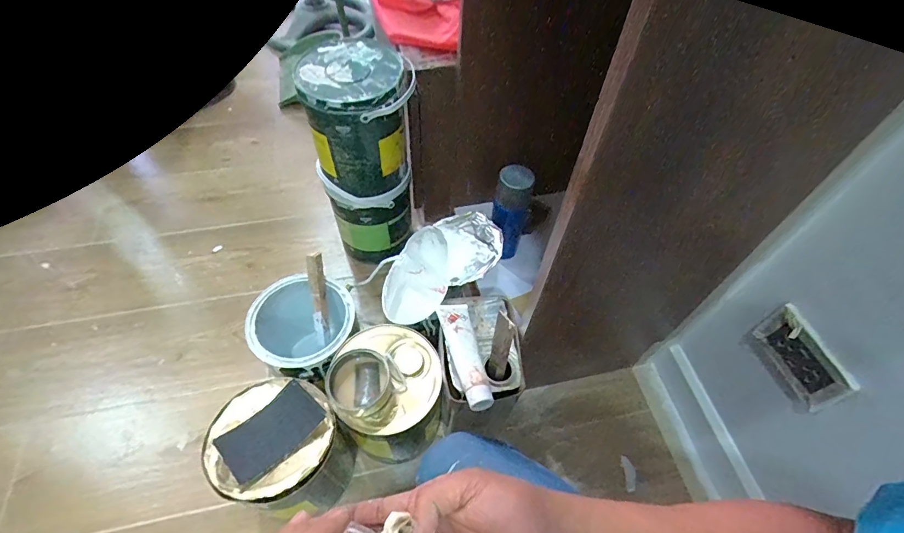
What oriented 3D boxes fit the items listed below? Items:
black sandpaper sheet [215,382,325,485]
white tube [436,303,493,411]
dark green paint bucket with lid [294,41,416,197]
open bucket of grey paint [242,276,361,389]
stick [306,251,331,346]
[{"bbox_3d":[-0.234,0.214,0.563,0.071,0.019,0.120,37,61,21],"label":"black sandpaper sheet"},{"bbox_3d":[0.014,0.117,0.602,0.046,0.030,0.165,-8,56,-8],"label":"white tube"},{"bbox_3d":[-0.161,-0.254,0.764,0.177,0.202,0.169,-18,58,-15],"label":"dark green paint bucket with lid"},{"bbox_3d":[-0.238,0.141,0.756,0.158,0.211,0.176,-34,63,-23],"label":"open bucket of grey paint"},{"bbox_3d":[-0.223,0.111,0.749,0.023,0.293,0.014,-1,25,-4],"label":"stick"}]

